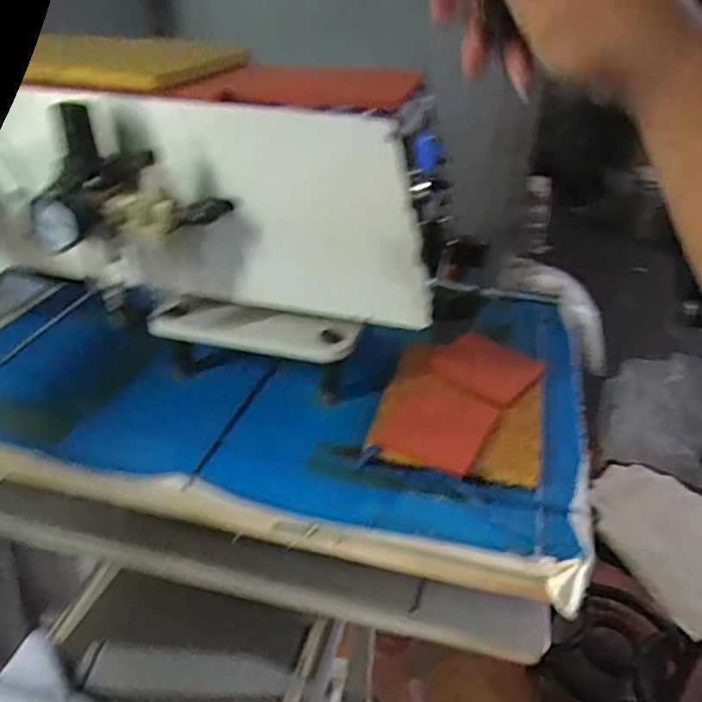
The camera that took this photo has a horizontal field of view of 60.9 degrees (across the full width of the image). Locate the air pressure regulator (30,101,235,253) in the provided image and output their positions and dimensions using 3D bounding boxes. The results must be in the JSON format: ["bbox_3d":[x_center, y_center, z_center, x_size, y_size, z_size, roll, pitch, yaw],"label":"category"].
[{"bbox_3d":[-0.164,-0.132,0.439,0.132,0.083,0.058,-8,34,-13],"label":"air pressure regulator"}]

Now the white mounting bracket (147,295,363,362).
[{"bbox_3d":[-0.086,-0.020,0.518,0.182,0.040,0.013,9,2,6],"label":"white mounting bracket"}]

